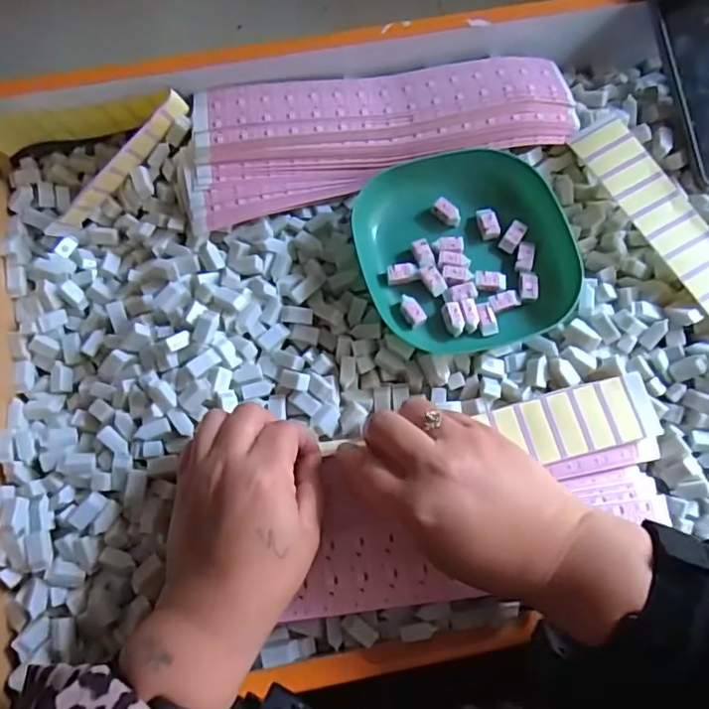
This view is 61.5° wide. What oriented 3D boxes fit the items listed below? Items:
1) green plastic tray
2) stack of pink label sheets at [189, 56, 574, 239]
[{"bbox_3d":[0.071,-0.072,0.394,0.132,0.034,0.133,-16,69,-6],"label":"green plastic tray"},{"bbox_3d":[0.017,-0.162,0.425,0.270,0.027,0.092,-12,68,-4],"label":"stack of pink label sheets"}]

